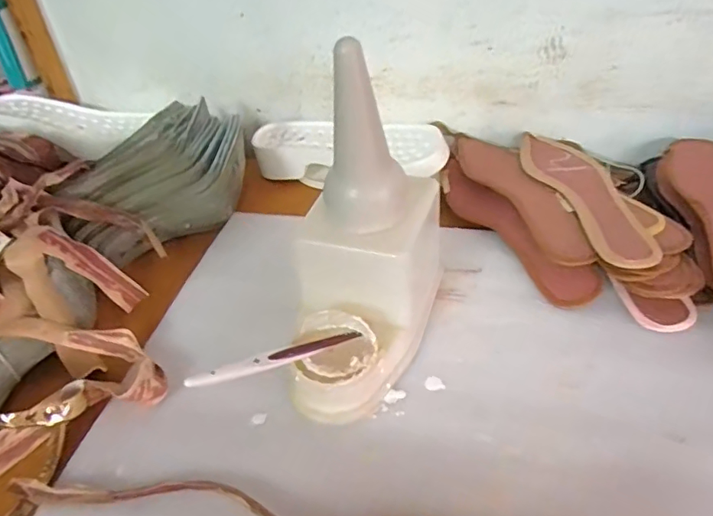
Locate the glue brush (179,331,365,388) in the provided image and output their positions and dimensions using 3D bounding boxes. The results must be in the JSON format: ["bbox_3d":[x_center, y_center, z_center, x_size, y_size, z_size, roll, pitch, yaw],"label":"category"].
[{"bbox_3d":[-0.056,0.074,0.393,0.145,0.013,0.009,-9,34,-40],"label":"glue brush"}]

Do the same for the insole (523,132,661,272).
[{"bbox_3d":[0.238,-0.070,0.550,0.069,0.010,0.247,-8,40,-3],"label":"insole"}]

